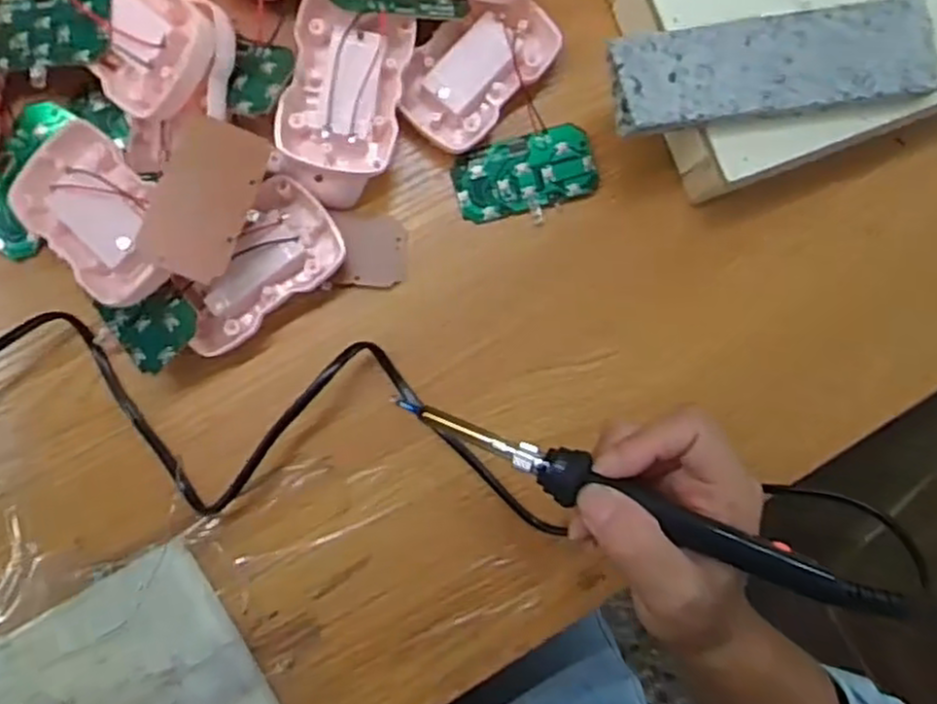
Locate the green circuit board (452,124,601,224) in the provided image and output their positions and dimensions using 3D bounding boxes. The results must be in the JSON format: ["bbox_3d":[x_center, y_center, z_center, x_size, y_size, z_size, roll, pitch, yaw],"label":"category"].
[{"bbox_3d":[0.030,-0.093,0.394,0.073,0.007,0.041,-13,88,-8],"label":"green circuit board"}]

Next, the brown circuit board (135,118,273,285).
[{"bbox_3d":[-0.118,-0.069,0.334,0.040,0.004,0.072,19,74,-3],"label":"brown circuit board"}]

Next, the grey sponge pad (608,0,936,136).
[{"bbox_3d":[0.148,-0.138,0.360,0.160,0.013,0.048,-9,87,-8],"label":"grey sponge pad"}]

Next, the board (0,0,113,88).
[{"bbox_3d":[-0.196,-0.147,0.347,0.073,0.005,0.043,0,87,16],"label":"board"}]

